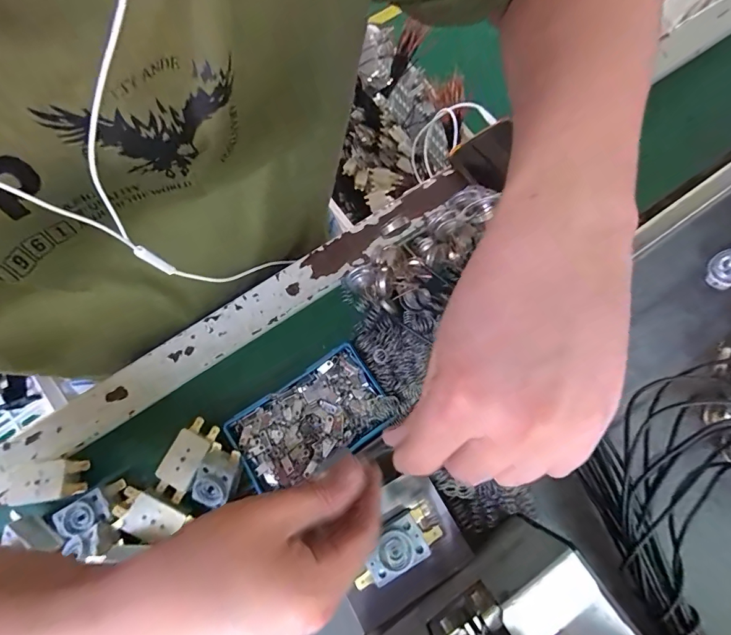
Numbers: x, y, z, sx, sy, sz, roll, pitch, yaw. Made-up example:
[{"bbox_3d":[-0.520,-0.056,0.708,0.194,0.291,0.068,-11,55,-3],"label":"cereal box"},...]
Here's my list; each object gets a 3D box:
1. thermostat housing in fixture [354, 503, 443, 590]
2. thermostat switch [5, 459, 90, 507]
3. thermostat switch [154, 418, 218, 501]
[{"bbox_3d":[0.017,0.141,0.245,0.058,0.017,0.029,-29,77,-7],"label":"thermostat housing in fixture"},{"bbox_3d":[-0.238,0.122,0.295,0.059,0.019,0.026,-7,75,-2],"label":"thermostat switch"},{"bbox_3d":[-0.135,0.106,0.298,0.026,0.010,0.058,25,77,7],"label":"thermostat switch"}]

